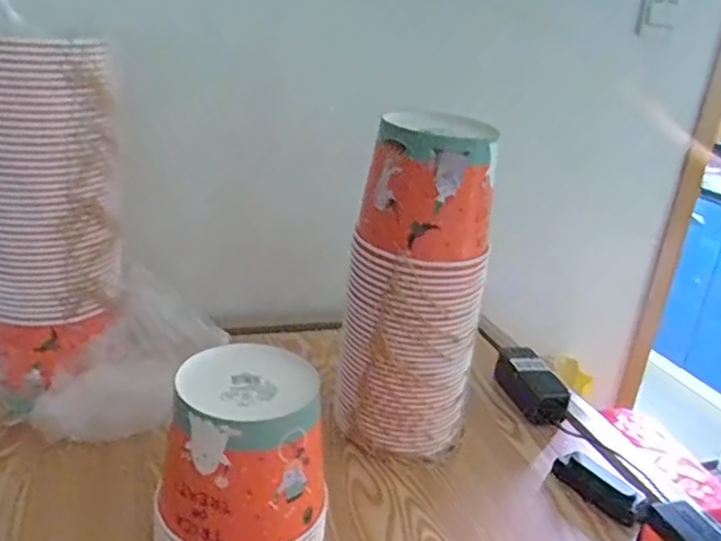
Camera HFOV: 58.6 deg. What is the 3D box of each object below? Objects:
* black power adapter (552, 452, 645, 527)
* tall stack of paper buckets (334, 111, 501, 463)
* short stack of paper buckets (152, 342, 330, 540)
[{"bbox_3d":[0.277,0.249,0.744,0.042,0.033,0.111,-9,29,-33],"label":"black power adapter"},{"bbox_3d":[0.065,0.025,0.758,0.155,0.388,0.136,9,24,4],"label":"tall stack of paper buckets"},{"bbox_3d":[-0.102,0.181,0.607,0.147,0.170,0.146,5,24,-5],"label":"short stack of paper buckets"}]

